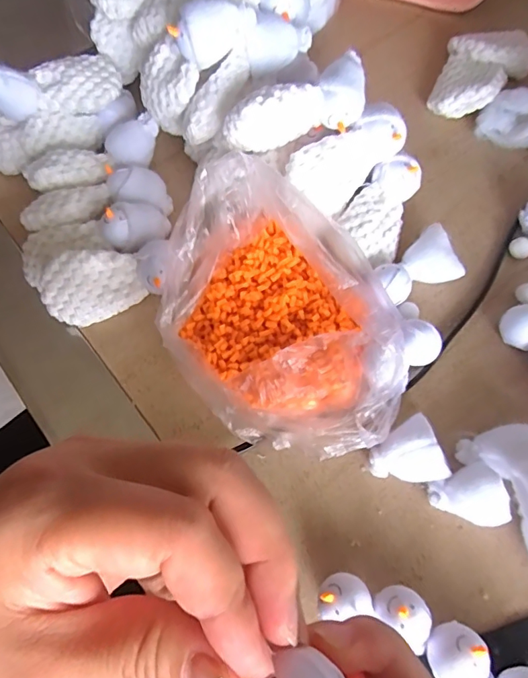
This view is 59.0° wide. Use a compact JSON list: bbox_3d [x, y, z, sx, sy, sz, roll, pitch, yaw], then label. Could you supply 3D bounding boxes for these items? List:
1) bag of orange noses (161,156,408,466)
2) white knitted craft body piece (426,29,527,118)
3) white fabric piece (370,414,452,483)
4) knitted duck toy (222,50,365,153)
[{"bbox_3d":[0.012,-0.014,0.258,0.153,0.060,0.116,36,74,15],"label":"bag of orange noses"},{"bbox_3d":[0.162,-0.196,0.345,0.060,0.022,0.085,21,71,10],"label":"white knitted craft body piece"},{"bbox_3d":[0.073,0.061,0.244,0.035,0.025,0.032,-18,68,-5],"label":"white fabric piece"},{"bbox_3d":[0.022,-0.127,0.261,0.085,0.034,0.028,-28,70,-9],"label":"knitted duck toy"}]

